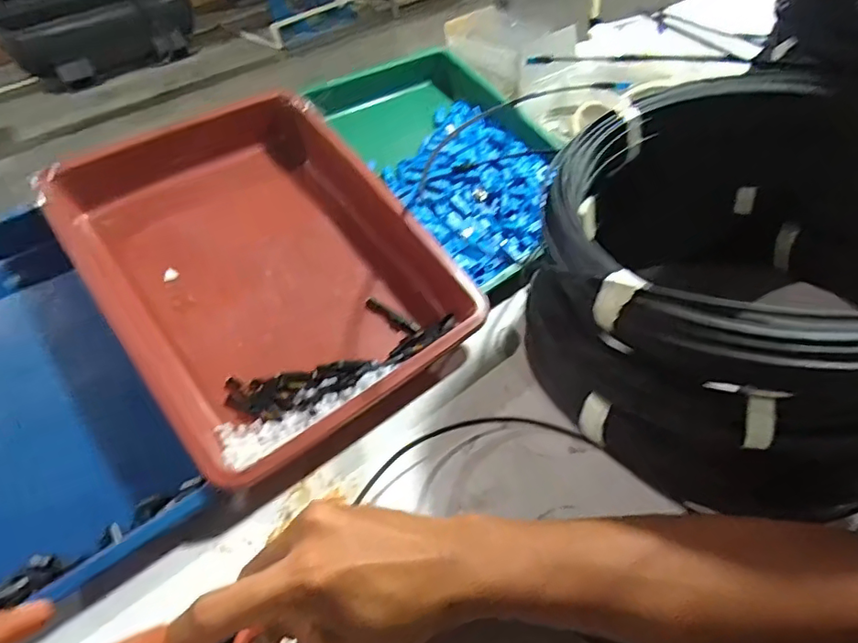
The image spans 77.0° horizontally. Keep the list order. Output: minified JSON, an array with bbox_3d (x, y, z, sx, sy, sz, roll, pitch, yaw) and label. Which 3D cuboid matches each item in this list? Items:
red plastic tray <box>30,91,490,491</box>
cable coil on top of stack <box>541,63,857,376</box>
[{"bbox_3d":[-0.152,-0.054,0.500,0.262,0.073,0.347,-33,73,-22],"label":"red plastic tray"},{"bbox_3d":[0.209,-0.077,0.331,0.263,0.055,0.265,-6,43,5],"label":"cable coil on top of stack"}]

